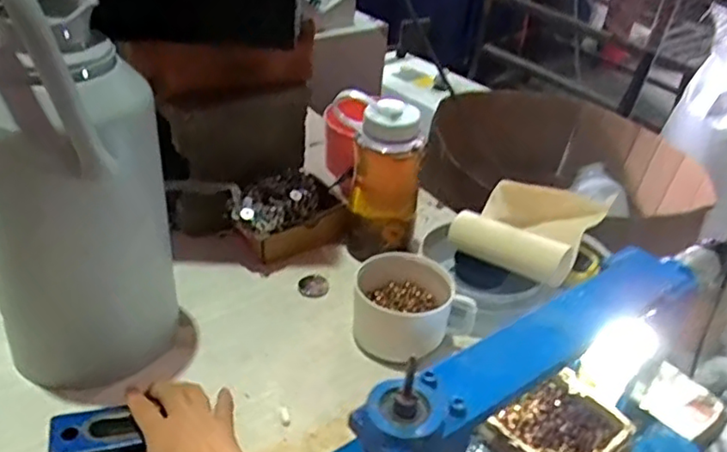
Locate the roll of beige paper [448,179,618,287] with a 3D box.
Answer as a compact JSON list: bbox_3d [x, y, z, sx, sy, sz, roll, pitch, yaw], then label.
[{"bbox_3d":[0.209,-0.002,0.797,0.160,0.068,0.137,21,37,22],"label":"roll of beige paper"}]

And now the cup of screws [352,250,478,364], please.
[{"bbox_3d":[0.056,0.092,0.721,0.140,0.074,0.111,6,34,1],"label":"cup of screws"}]

